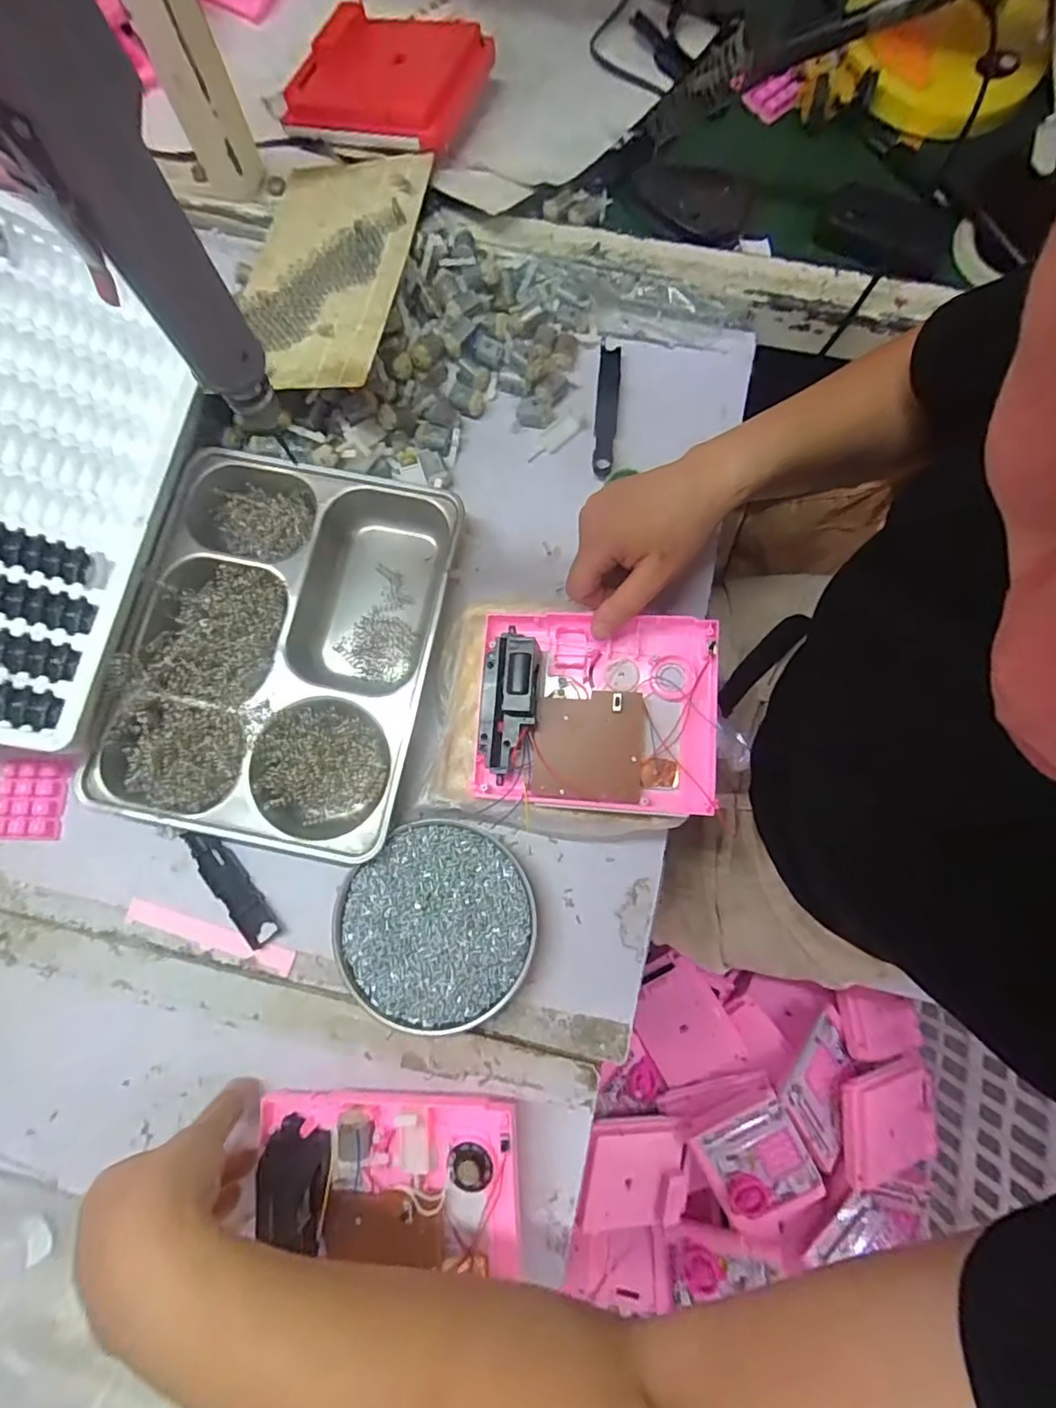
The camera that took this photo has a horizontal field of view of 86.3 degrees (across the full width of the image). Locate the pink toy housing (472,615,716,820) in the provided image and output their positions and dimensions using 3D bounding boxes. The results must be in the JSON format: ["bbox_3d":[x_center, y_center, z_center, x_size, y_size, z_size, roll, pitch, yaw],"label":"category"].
[{"bbox_3d":[0.046,0.002,0.383,0.159,0.037,0.133,4,79,1],"label":"pink toy housing"}]

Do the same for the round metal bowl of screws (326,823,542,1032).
[{"bbox_3d":[-0.063,0.153,0.392,0.137,0.025,0.129,0,79,0],"label":"round metal bowl of screws"}]

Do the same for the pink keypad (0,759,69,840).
[{"bbox_3d":[-0.370,0.070,0.415,0.045,0.013,0.058,1,79,0],"label":"pink keypad"}]

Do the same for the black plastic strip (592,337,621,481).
[{"bbox_3d":[0.068,-0.251,0.482,0.019,0.005,0.129,5,79,1],"label":"black plastic strip"}]

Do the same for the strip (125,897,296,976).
[{"bbox_3d":[-0.226,0.165,0.400,0.124,0.004,0.016,17,80,3],"label":"strip"}]

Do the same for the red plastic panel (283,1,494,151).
[{"bbox_3d":[-0.128,-0.563,0.501,0.153,0.026,0.119,22,80,4],"label":"red plastic panel"}]

